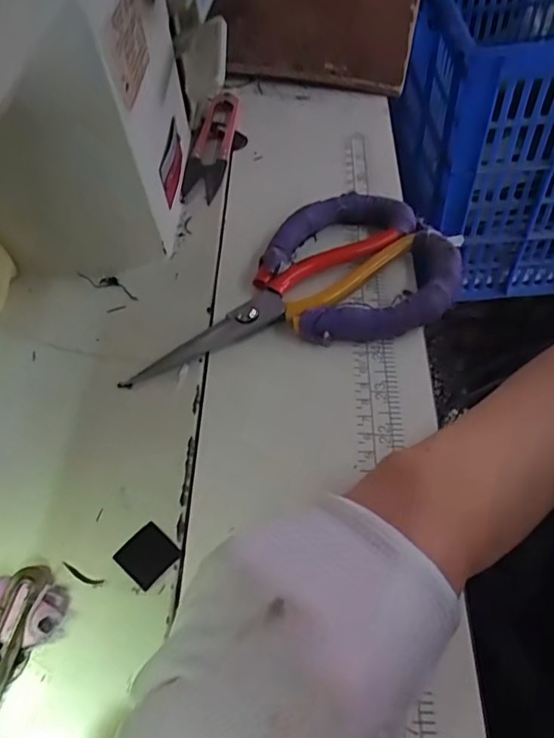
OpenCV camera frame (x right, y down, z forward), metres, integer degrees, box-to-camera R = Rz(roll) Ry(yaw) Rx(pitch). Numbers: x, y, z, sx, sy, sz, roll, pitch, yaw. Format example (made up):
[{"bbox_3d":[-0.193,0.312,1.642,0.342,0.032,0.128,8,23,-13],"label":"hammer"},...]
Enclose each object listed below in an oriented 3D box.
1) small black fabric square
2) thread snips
[{"bbox_3d":[-0.057,0.081,0.245,0.022,0.004,0.022,36,63,24],"label":"small black fabric square"},{"bbox_3d":[-0.044,-0.166,0.413,0.036,0.008,0.116,2,55,3],"label":"thread snips"}]

